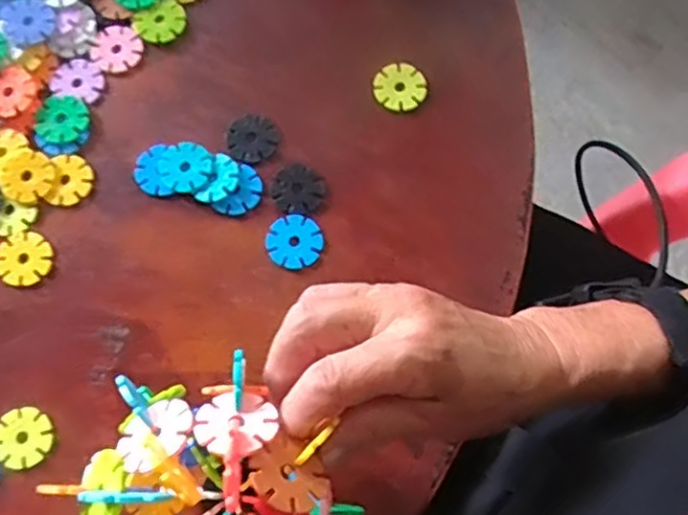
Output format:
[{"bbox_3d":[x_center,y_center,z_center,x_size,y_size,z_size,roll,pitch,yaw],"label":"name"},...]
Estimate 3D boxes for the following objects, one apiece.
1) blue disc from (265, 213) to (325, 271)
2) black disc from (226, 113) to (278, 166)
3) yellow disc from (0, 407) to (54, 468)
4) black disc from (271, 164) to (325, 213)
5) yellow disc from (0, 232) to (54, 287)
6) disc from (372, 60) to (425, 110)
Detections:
[{"bbox_3d":[-0.029,-0.010,0.371,0.032,0.004,0.032,0,77,0],"label":"blue disc"},{"bbox_3d":[-0.056,-0.072,0.388,0.030,0.004,0.032,0,77,0],"label":"black disc"},{"bbox_3d":[-0.176,0.098,0.351,0.031,0.004,0.030,0,77,0],"label":"yellow disc"},{"bbox_3d":[-0.027,-0.042,0.379,0.030,0.004,0.029,0,77,0],"label":"black disc"},{"bbox_3d":[-0.187,0.001,0.375,0.032,0.004,0.032,0,77,0],"label":"yellow disc"},{"bbox_3d":[0.034,-0.107,0.400,0.030,0.004,0.033,0,77,0],"label":"disc"}]

